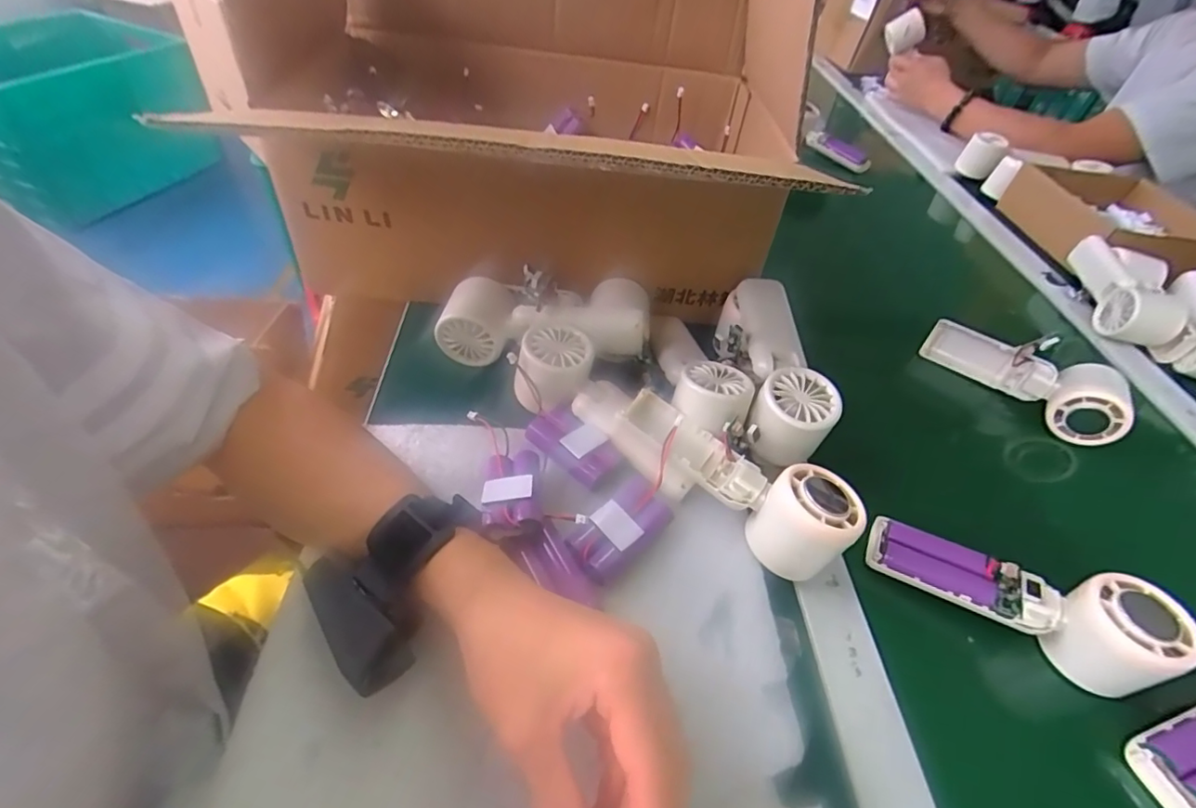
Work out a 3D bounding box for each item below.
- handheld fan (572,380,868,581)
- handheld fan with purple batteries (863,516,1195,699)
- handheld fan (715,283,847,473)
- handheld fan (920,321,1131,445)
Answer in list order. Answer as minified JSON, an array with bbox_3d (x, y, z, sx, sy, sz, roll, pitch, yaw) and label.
[{"bbox_3d":[0.071,0.039,0.361,0.202,0.044,0.057,30,50,17],"label":"handheld fan"},{"bbox_3d":[0.265,0.115,0.340,0.163,0.047,0.047,25,46,18],"label":"handheld fan with purple batteries"},{"bbox_3d":[0.131,-0.031,0.425,0.063,0.053,0.170,0,48,-10],"label":"handheld fan"},{"bbox_3d":[0.405,-0.035,0.502,0.049,0.063,0.166,-29,54,-32],"label":"handheld fan"}]

